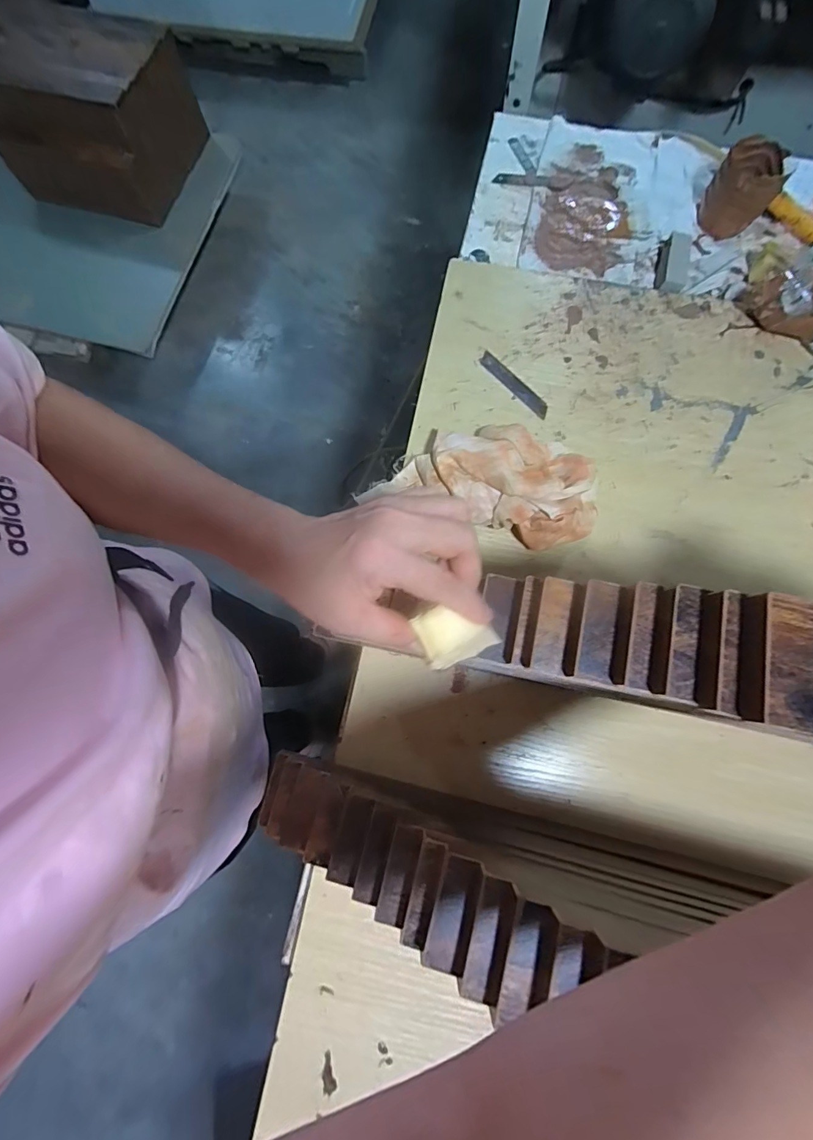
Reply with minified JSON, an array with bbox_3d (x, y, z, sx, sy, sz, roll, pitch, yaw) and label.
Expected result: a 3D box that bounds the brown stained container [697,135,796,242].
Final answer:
[{"bbox_3d":[0.383,-0.435,0.521,0.068,0.060,0.072,0,77,1],"label":"brown stained container"}]

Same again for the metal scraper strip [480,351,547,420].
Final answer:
[{"bbox_3d":[0.119,-0.202,0.498,0.017,0.004,0.095,-42,81,-12],"label":"metal scraper strip"}]

